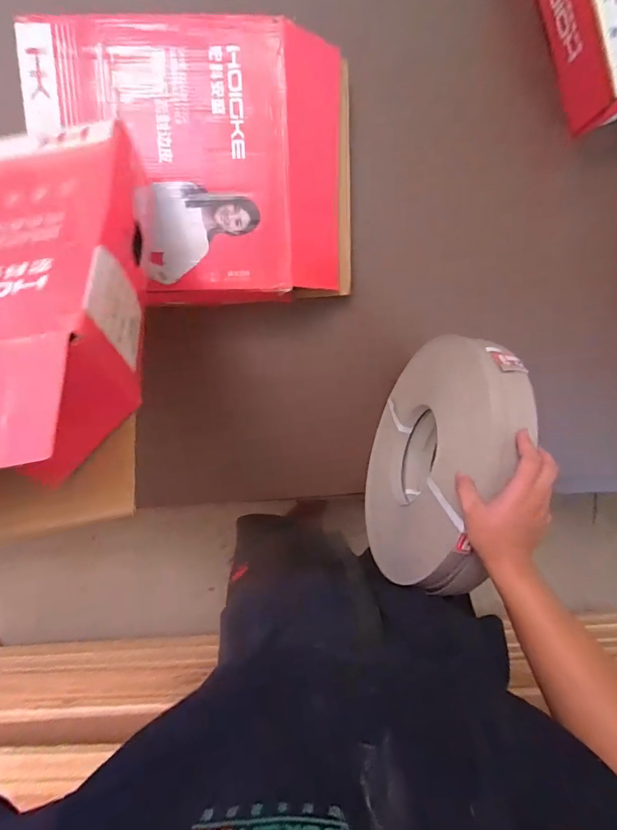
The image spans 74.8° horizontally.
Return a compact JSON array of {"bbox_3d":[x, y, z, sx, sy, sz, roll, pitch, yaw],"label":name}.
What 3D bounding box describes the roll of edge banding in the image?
[{"bbox_3d":[0.196,0.072,0.650,0.071,0.370,0.386,13,130,-10],"label":"roll of edge banding"}]

